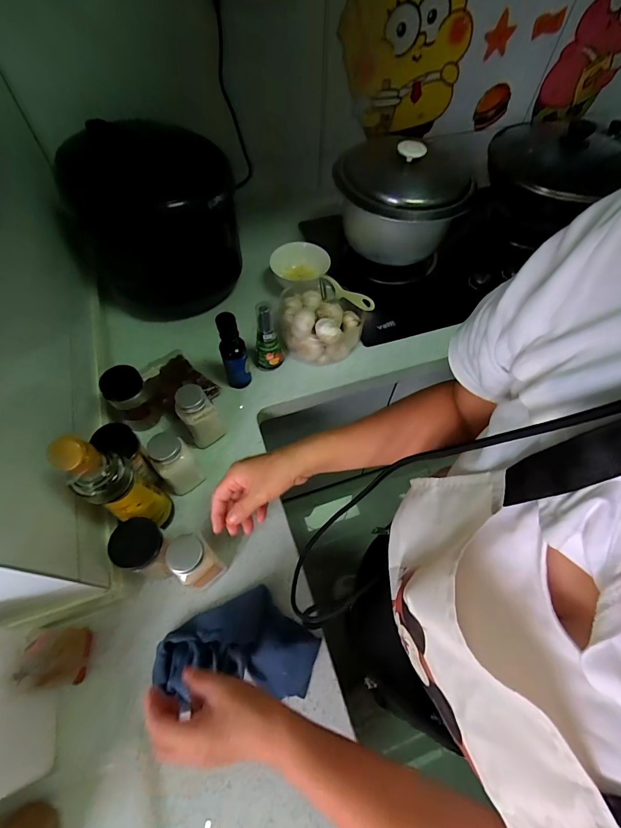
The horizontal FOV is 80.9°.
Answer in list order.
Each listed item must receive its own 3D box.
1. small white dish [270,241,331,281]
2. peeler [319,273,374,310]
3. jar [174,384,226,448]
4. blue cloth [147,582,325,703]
[{"bbox_3d":[-0.021,-0.331,0.788,0.123,0.017,0.077,5,101,3],"label":"small white dish"},{"bbox_3d":[0.068,-0.231,0.712,0.016,0.056,0.133,-39,54,-22],"label":"peeler"},{"bbox_3d":[-0.175,0.006,0.576,0.056,0.122,0.045,-24,63,-16],"label":"jar"},{"bbox_3d":[-0.090,0.288,0.462,0.190,0.026,0.112,1,59,-2],"label":"blue cloth"}]

